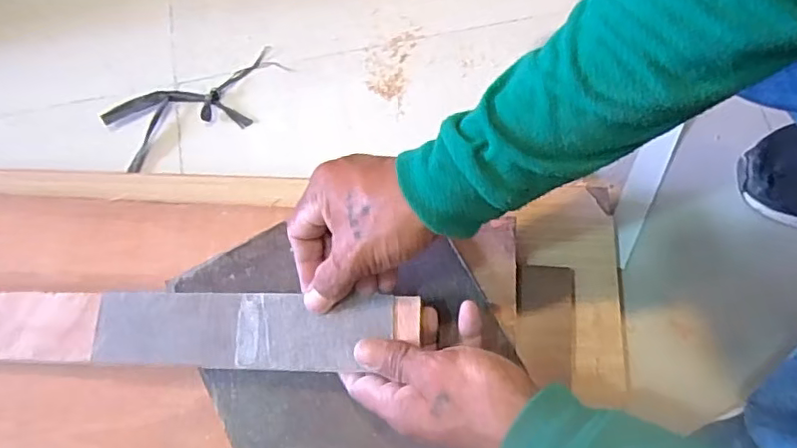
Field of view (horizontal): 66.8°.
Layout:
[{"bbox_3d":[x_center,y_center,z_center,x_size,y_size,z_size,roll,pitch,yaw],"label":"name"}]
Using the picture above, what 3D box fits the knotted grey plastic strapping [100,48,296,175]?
[{"bbox_3d":[-0.211,-0.130,0.642,0.192,0.022,0.077,-24,70,-6],"label":"knotted grey plastic strapping"}]

